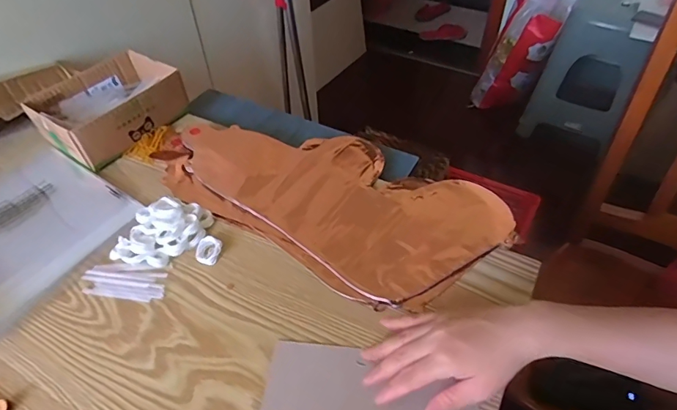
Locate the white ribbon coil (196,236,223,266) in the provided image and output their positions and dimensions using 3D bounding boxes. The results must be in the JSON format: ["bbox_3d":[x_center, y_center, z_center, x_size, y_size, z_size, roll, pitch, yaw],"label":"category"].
[{"bbox_3d":[-0.149,0.052,0.512,0.027,0.013,0.032,9,48,10],"label":"white ribbon coil"}]

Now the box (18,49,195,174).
[{"bbox_3d":[-0.331,-0.145,0.657,0.131,0.064,0.180,27,53,24],"label":"box"}]

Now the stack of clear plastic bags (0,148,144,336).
[{"bbox_3d":[-0.390,0.021,0.552,0.232,0.012,0.200,25,52,23],"label":"stack of clear plastic bags"}]

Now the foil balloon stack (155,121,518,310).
[{"bbox_3d":[-0.020,-0.022,0.568,0.422,0.023,0.210,26,52,23],"label":"foil balloon stack"}]

